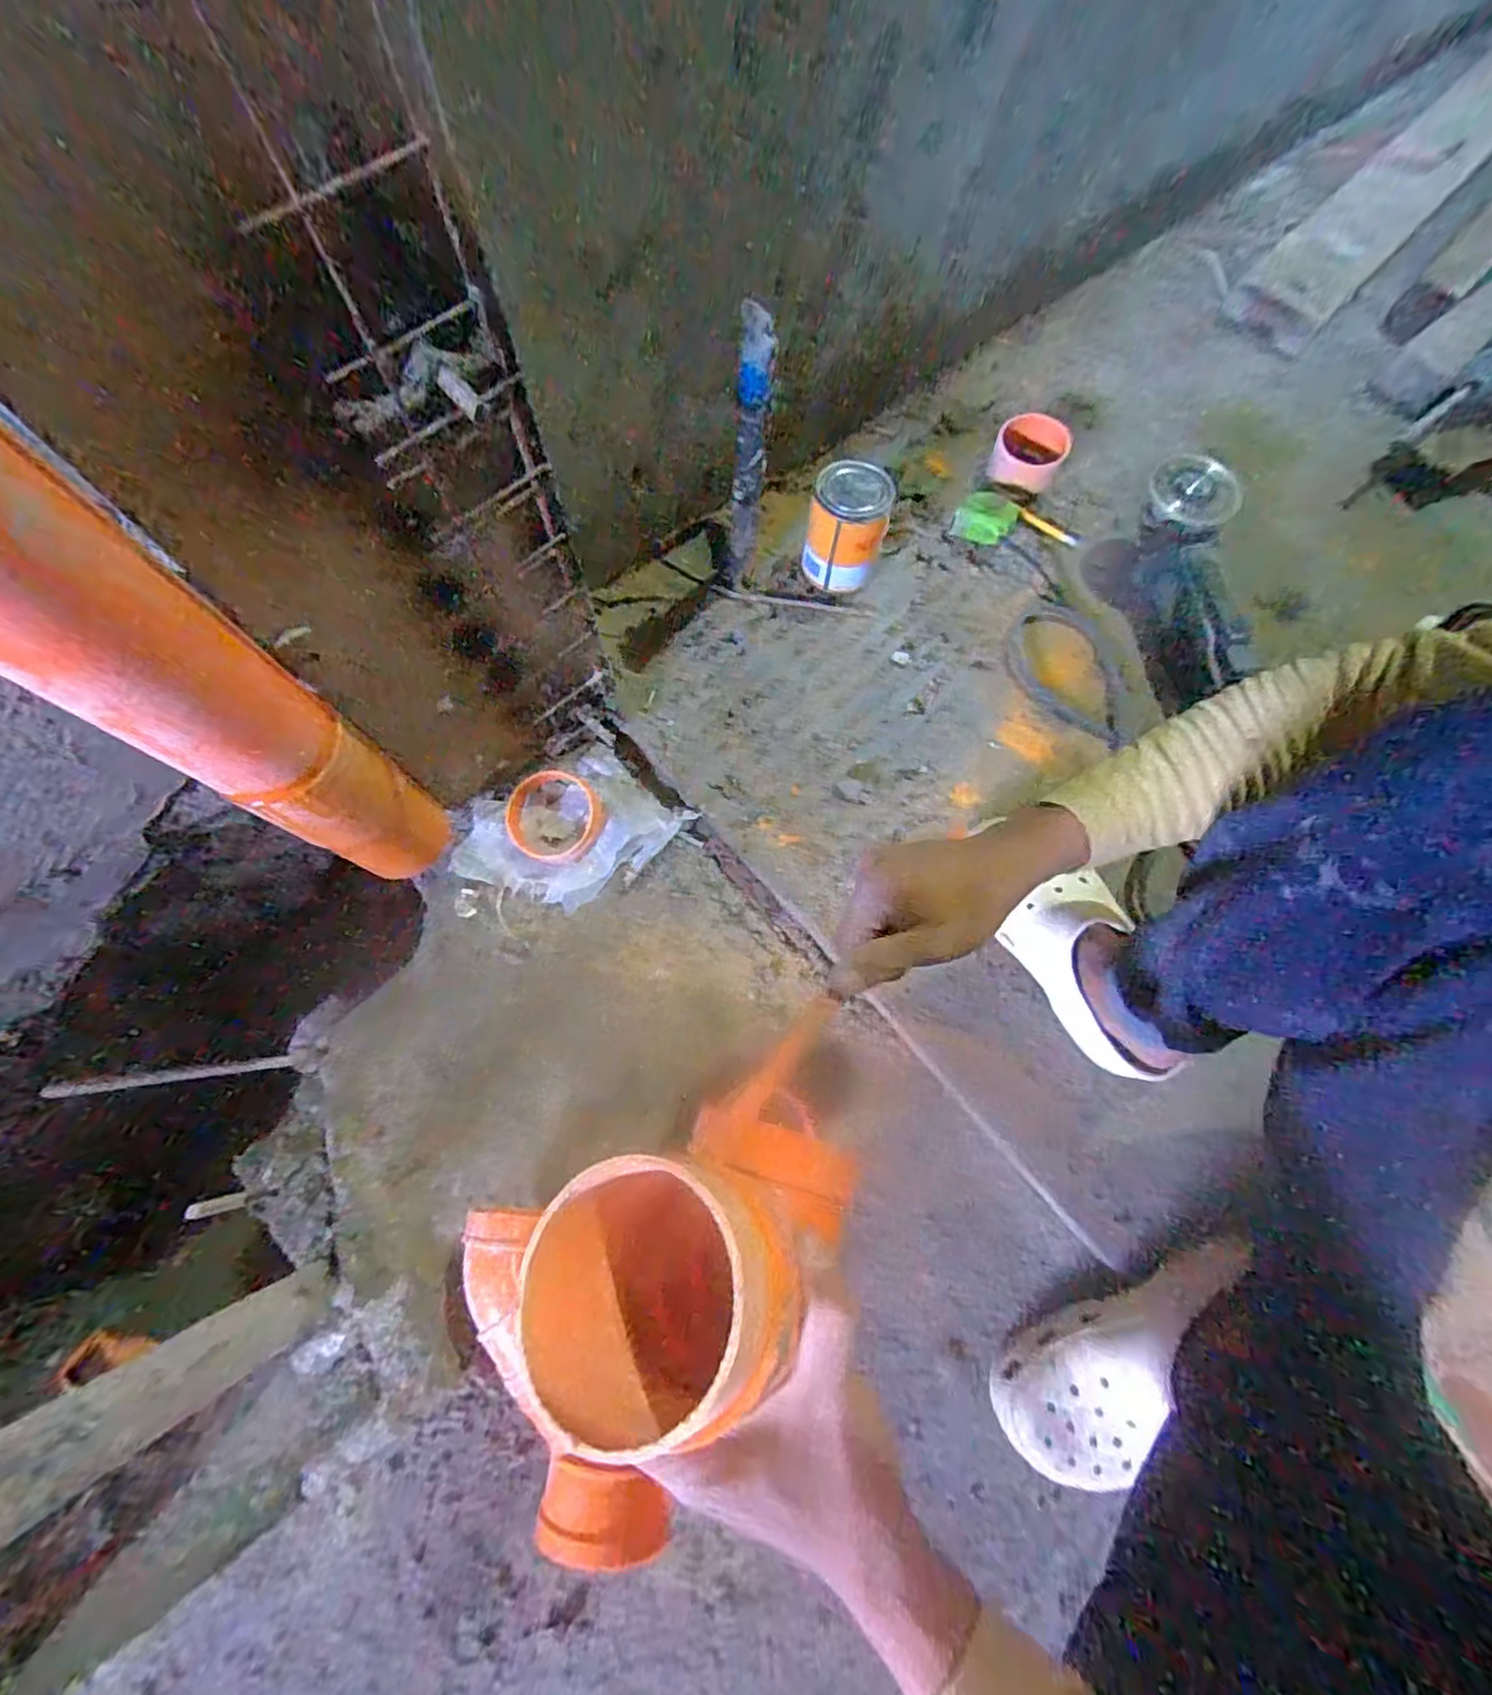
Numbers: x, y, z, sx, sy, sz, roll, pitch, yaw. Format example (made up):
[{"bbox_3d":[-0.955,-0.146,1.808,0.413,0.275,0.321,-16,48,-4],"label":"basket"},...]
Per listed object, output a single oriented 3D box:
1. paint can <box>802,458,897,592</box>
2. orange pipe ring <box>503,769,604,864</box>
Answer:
[{"bbox_3d":[0.108,-0.344,0.693,0.078,0.111,0.076,1,73,-2],"label":"paint can"},{"bbox_3d":[-0.188,-0.030,0.642,0.089,0.025,0.088,1,73,-2],"label":"orange pipe ring"}]

